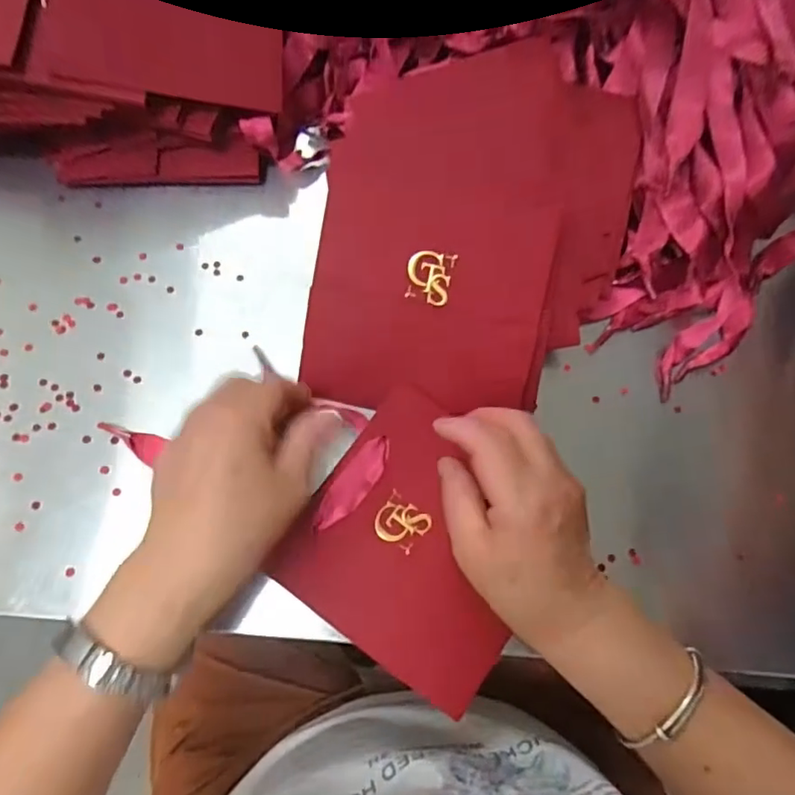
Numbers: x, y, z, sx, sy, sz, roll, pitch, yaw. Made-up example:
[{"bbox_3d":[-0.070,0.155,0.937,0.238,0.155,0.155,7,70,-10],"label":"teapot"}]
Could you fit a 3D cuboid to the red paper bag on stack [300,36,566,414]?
[{"bbox_3d":[0.025,-0.090,0.346,0.143,0.010,0.190,7,95,0],"label":"red paper bag on stack"}]

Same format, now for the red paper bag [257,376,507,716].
[{"bbox_3d":[0.017,0.084,0.332,0.134,0.023,0.138,34,74,9],"label":"red paper bag"}]

